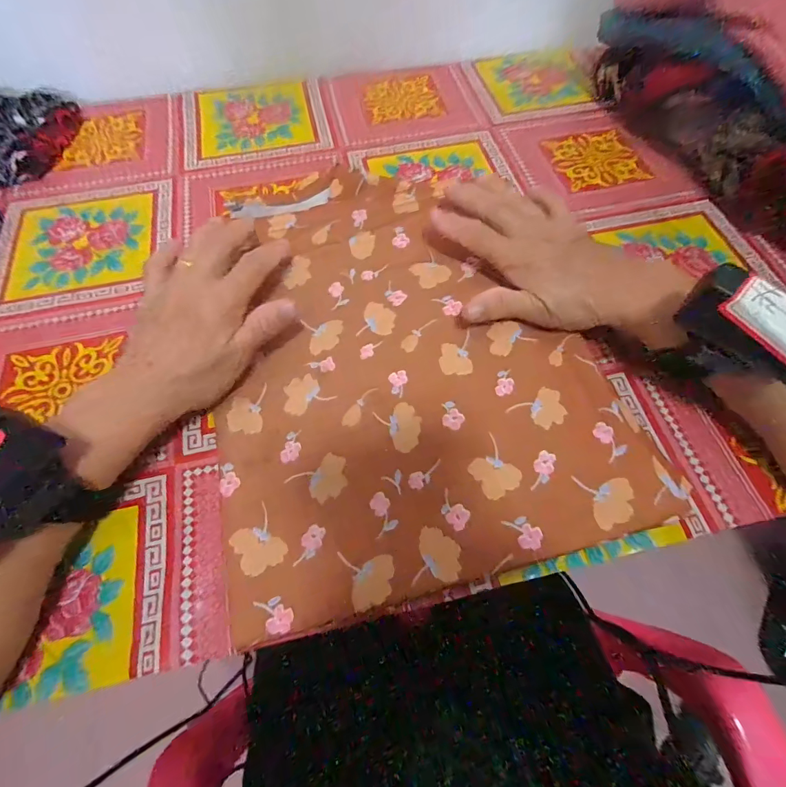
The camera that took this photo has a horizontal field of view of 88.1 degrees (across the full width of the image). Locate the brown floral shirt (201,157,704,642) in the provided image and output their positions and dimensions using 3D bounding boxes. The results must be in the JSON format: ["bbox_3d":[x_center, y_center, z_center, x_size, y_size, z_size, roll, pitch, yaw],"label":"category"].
[{"bbox_3d":[0.002,-0.035,0.292,0.256,0.015,0.318,-14,65,-6],"label":"brown floral shirt"}]

